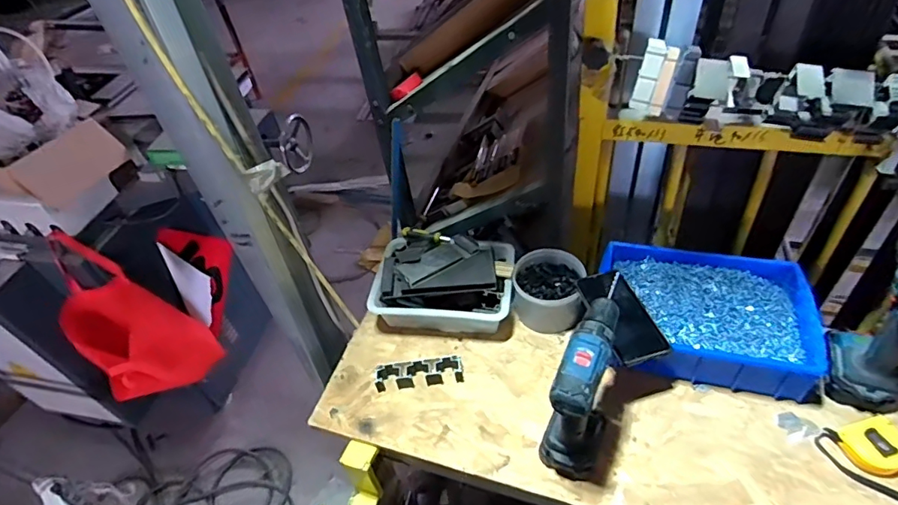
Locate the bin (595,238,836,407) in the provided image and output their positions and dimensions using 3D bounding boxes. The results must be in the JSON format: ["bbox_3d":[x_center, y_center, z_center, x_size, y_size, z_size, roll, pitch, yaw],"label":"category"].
[{"bbox_3d":[0.389,0.097,0.782,0.294,0.091,0.217,6,46,13],"label":"bin"}]

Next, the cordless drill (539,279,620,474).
[{"bbox_3d":[0.173,0.177,0.644,0.065,0.220,0.168,14,49,21],"label":"cordless drill"}]

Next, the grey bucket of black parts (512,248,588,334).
[{"bbox_3d":[0.167,0.065,0.852,0.110,0.087,0.111,-4,45,4],"label":"grey bucket of black parts"}]

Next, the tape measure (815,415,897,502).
[{"bbox_3d":[0.541,0.251,0.638,0.112,0.037,0.089,27,54,30],"label":"tape measure"}]

